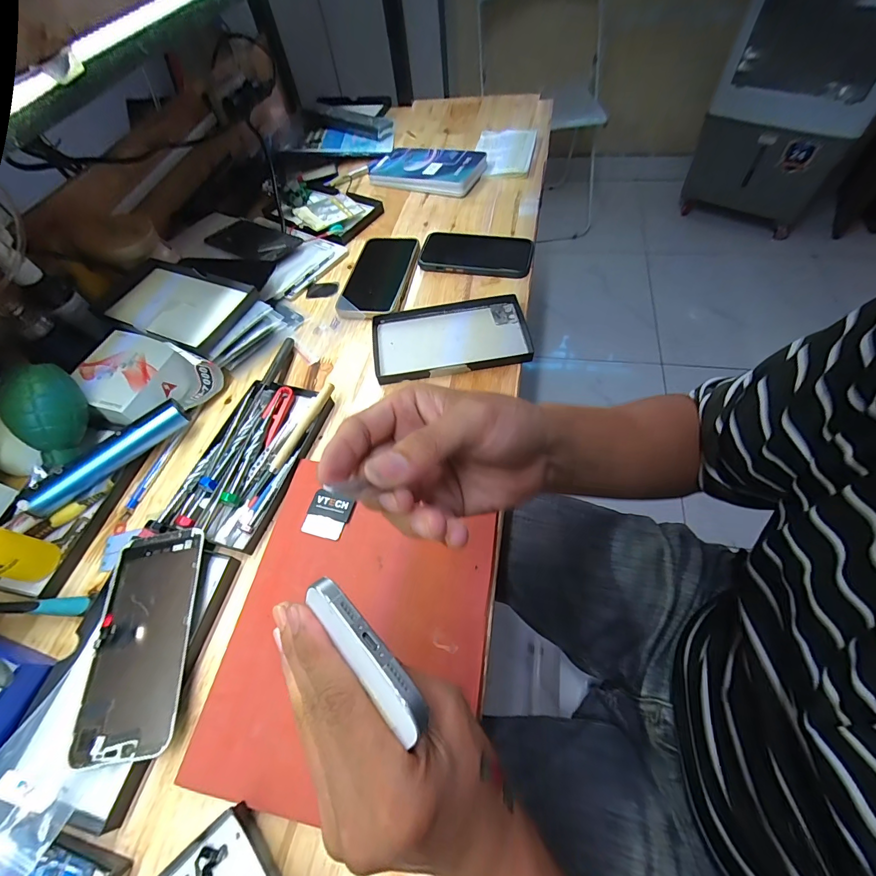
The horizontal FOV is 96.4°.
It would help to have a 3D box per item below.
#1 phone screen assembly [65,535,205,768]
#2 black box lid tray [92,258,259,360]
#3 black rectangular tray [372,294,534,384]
[{"bbox_3d":[-0.228,0.152,0.304,0.073,0.005,0.155,-10,59,1],"label":"phone screen assembly"},{"bbox_3d":[-0.322,-0.163,0.474,0.190,0.019,0.104,20,69,16],"label":"black box lid tray"},{"bbox_3d":[0.014,-0.114,0.453,0.176,0.022,0.100,-8,58,2],"label":"black rectangular tray"}]

